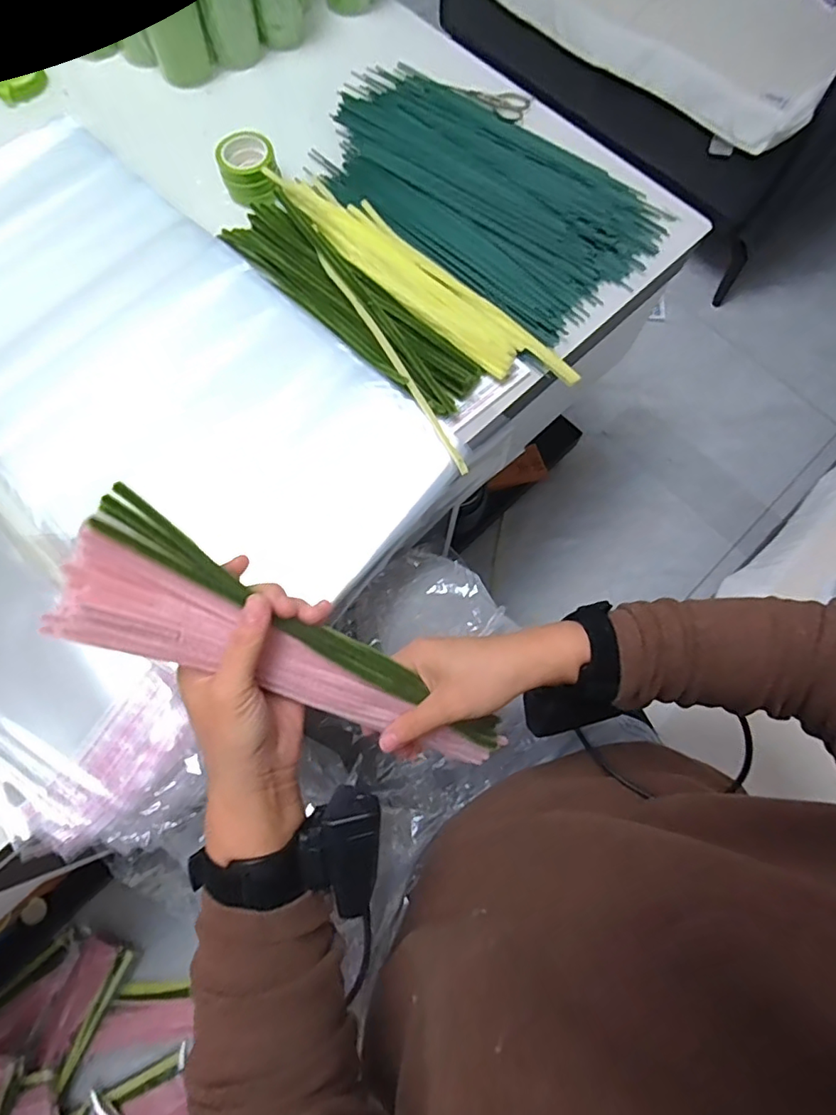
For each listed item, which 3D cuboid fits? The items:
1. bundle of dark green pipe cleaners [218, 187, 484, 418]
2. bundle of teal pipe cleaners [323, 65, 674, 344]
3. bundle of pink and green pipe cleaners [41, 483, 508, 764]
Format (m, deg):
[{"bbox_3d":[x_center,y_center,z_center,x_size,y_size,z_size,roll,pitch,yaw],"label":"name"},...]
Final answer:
[{"bbox_3d":[-0.066,-0.250,0.538,0.295,0.025,0.069,43,77,11],"label":"bundle of dark green pipe cleaners"},{"bbox_3d":[0.067,-0.415,0.606,0.385,0.013,0.239,39,76,10],"label":"bundle of teal pipe cleaners"},{"bbox_3d":[-0.054,0.071,0.335,0.303,0.027,0.068,35,71,-31],"label":"bundle of pink and green pipe cleaners"}]

